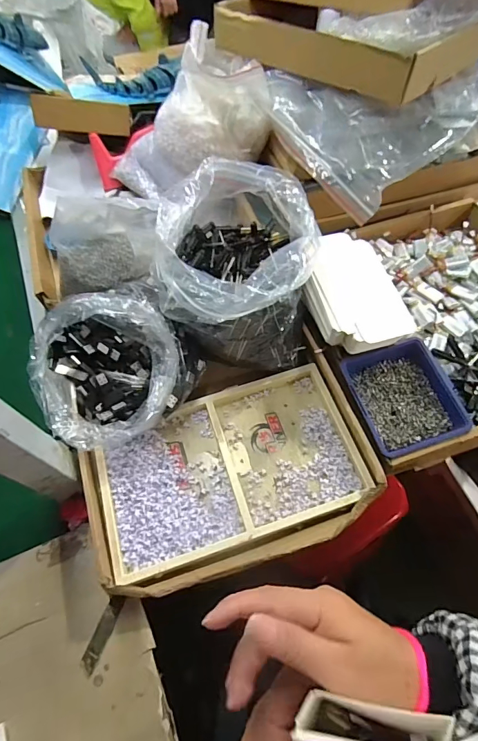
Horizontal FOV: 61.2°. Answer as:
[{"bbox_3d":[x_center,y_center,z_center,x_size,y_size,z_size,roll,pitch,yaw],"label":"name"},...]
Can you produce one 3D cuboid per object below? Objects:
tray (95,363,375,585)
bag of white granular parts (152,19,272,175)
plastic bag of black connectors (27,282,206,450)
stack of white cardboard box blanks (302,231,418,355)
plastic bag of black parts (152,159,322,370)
[{"bbox_3d":[-0.012,0.122,0.531,0.321,0.027,0.189,-19,63,-7],"label":"tray"},{"bbox_3d":[-0.055,-0.444,0.668,0.184,0.153,0.184,-9,62,-2],"label":"bag of white granular parts"},{"bbox_3d":[-0.166,-0.007,0.541,0.204,0.129,0.194,-39,67,-17],"label":"plastic bag of black connectors"},{"bbox_3d":[0.147,-0.104,0.535,0.108,0.046,0.174,-18,63,-7],"label":"stack of white cardboard box blanks"},{"bbox_3d":[0.000,-0.132,0.533,0.181,0.186,0.202,2,62,4],"label":"plastic bag of black parts"}]

